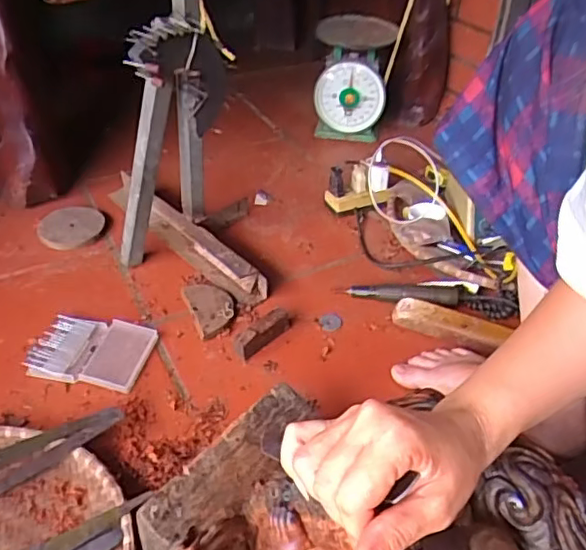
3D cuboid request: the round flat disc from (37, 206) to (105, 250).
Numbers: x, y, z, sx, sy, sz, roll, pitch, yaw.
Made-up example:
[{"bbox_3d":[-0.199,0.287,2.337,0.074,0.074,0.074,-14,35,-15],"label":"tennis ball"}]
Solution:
[{"bbox_3d":[-0.344,-0.075,0.942,0.098,0.017,0.101,-1,40,0],"label":"round flat disc"}]

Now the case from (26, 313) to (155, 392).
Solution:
[{"bbox_3d":[-0.247,0.089,0.744,0.134,0.016,0.104,6,40,9],"label":"case"}]

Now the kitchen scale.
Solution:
[{"bbox_3d":[0.114,-0.375,1.156,0.135,0.196,0.125,6,40,9],"label":"kitchen scale"}]

